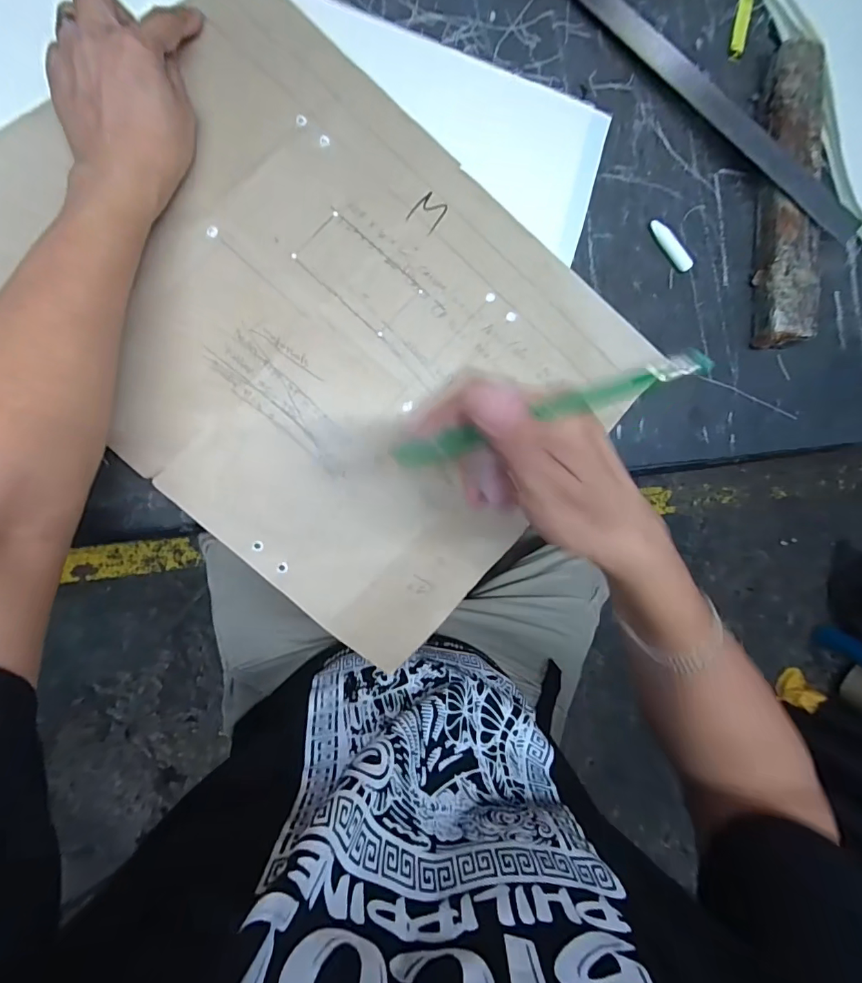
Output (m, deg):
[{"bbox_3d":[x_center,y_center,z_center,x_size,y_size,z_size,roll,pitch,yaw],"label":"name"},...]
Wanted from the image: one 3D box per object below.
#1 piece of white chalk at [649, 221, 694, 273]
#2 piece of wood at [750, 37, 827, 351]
[{"bbox_3d":[0.209,-0.214,0.404,0.010,0.010,0.051,-38,92,-9],"label":"piece of white chalk"},{"bbox_3d":[0.314,-0.262,0.410,0.044,0.032,0.270,6,85,-7],"label":"piece of wood"}]

